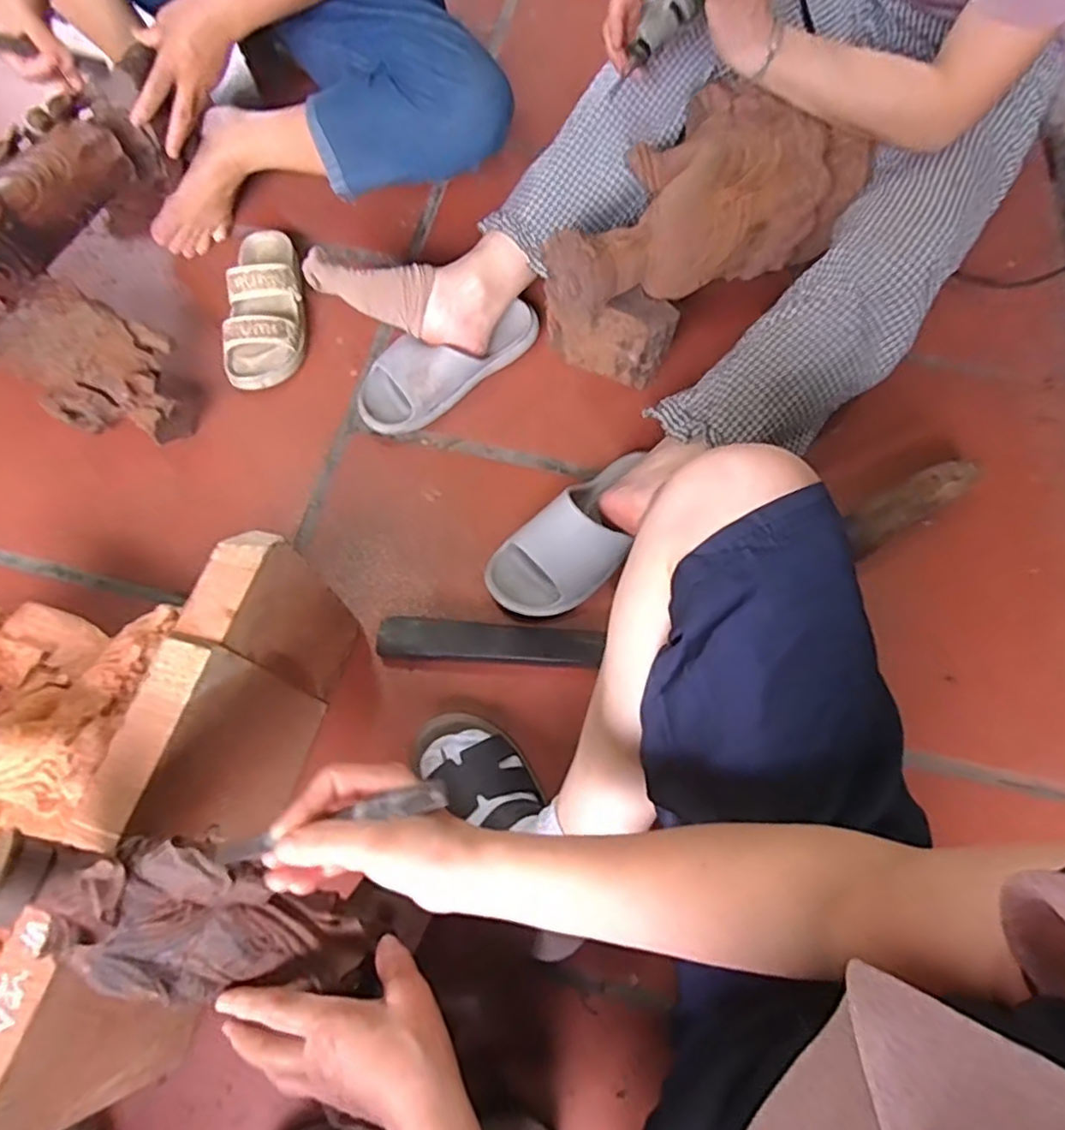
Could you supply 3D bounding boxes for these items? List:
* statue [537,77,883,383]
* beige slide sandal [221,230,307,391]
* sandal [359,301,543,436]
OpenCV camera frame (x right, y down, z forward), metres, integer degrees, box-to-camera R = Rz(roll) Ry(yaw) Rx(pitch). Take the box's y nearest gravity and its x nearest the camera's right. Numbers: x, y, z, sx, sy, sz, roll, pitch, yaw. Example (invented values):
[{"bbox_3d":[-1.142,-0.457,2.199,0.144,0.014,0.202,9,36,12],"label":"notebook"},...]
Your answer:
[{"bbox_3d":[0.177,-0.367,0.762,0.367,0.213,0.162,-35,74,-13],"label":"statue"},{"bbox_3d":[-0.332,-0.329,0.819,0.090,0.079,0.222,-1,70,-2],"label":"beige slide sandal"},{"bbox_3d":[-0.101,-0.252,0.807,0.245,0.058,0.097,-35,74,-13],"label":"sandal"}]

